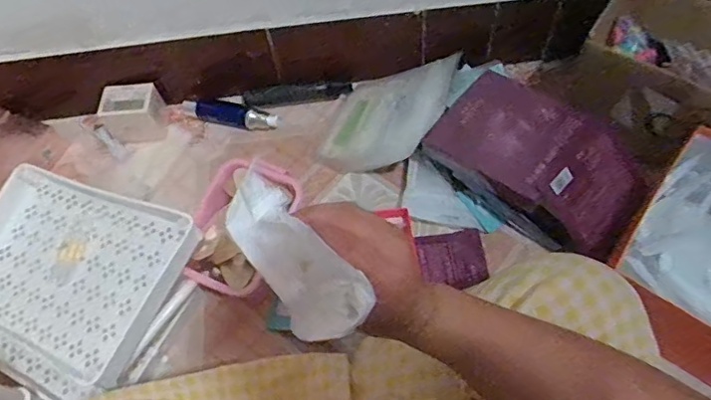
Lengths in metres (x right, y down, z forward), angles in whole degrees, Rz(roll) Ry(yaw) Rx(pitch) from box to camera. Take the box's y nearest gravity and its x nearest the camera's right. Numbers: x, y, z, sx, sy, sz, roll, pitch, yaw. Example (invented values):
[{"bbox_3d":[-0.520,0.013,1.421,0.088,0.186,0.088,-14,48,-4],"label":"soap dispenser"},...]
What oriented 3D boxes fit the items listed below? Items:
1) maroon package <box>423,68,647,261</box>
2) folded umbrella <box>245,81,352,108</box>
[{"bbox_3d":[0.230,-0.053,0.709,0.263,0.100,0.137,35,69,21],"label":"maroon package"},{"bbox_3d":[-0.089,-0.164,0.857,0.165,0.023,0.024,-8,61,0],"label":"folded umbrella"}]

